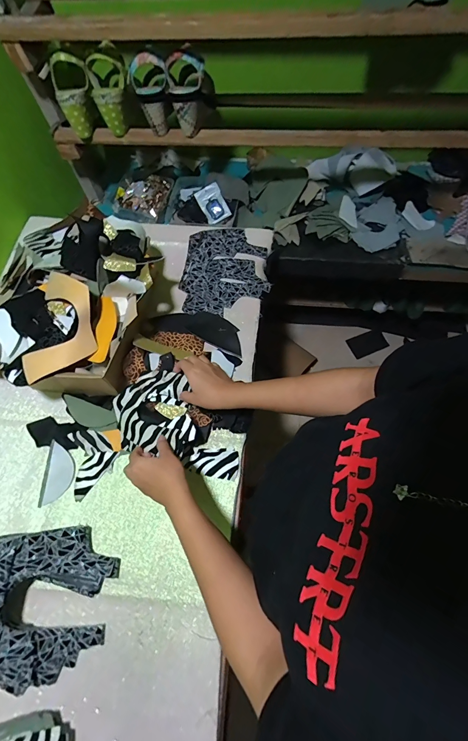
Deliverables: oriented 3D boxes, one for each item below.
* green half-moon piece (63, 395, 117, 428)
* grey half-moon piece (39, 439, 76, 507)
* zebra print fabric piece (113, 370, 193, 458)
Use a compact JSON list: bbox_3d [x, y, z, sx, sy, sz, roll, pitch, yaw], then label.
[{"bbox_3d":[-0.273,0.081,0.604,0.104,0.007,0.045,24,95,2],"label":"green half-moon piece"},{"bbox_3d":[-0.313,0.182,0.577,0.051,0.012,0.105,0,66,2],"label":"grey half-moon piece"},{"bbox_3d":[-0.147,0.070,0.568,0.130,0.031,0.144,0,66,1],"label":"zebra print fabric piece"}]

